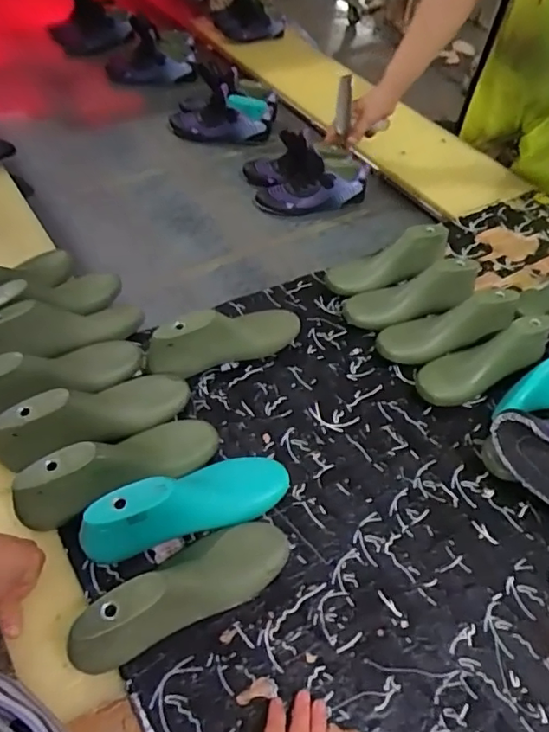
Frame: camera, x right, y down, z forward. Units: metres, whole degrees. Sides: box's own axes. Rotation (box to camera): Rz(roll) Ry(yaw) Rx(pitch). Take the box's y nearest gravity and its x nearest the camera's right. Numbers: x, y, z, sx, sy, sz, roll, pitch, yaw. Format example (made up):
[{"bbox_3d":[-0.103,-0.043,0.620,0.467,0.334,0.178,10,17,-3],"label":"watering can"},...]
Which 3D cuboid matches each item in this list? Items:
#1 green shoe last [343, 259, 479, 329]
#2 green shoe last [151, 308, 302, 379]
[{"bbox_3d":[0.227,-0.111,0.919,0.227,0.068,0.075,-19,50,6],"label":"green shoe last"},{"bbox_3d":[-0.070,-0.045,0.810,0.236,0.075,0.066,-13,49,-32],"label":"green shoe last"}]

